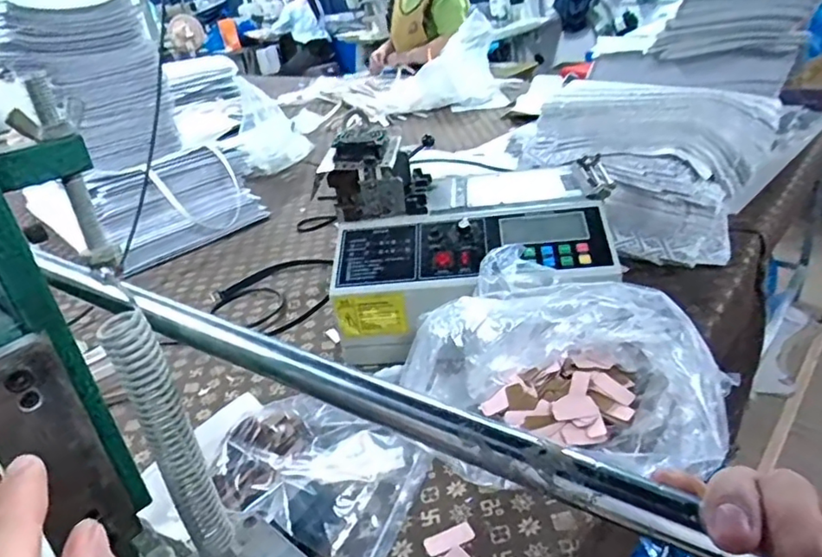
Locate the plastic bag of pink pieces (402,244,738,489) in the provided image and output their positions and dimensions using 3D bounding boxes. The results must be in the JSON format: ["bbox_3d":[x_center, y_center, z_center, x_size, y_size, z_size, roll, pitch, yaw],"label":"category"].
[{"bbox_3d":[0.169,0.089,0.692,0.342,0.189,0.254,-1,29,11],"label":"plastic bag of pink pieces"}]

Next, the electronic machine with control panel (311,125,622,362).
[{"bbox_3d":[0.107,-0.084,0.915,0.447,0.263,0.329,-4,29,6],"label":"electronic machine with control panel"}]

